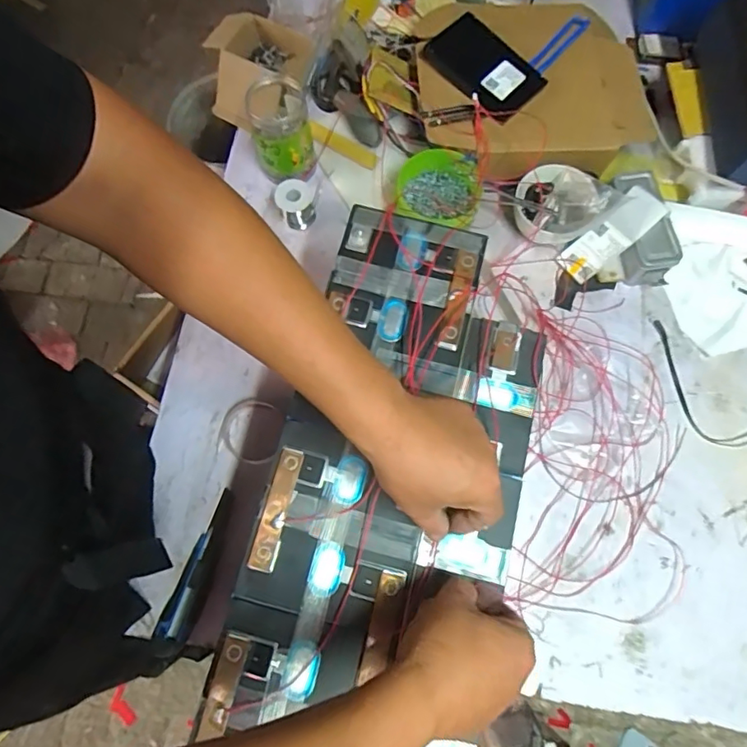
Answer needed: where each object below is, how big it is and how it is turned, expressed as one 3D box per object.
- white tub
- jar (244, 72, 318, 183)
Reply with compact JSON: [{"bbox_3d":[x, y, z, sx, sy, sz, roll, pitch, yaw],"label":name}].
[{"bbox_3d":[0.266,-0.241,0.776,0.122,0.065,0.109,16,73,5],"label":"white tub"},{"bbox_3d":[-0.133,-0.353,0.777,0.087,0.122,0.091,0,72,0],"label":"jar"}]

